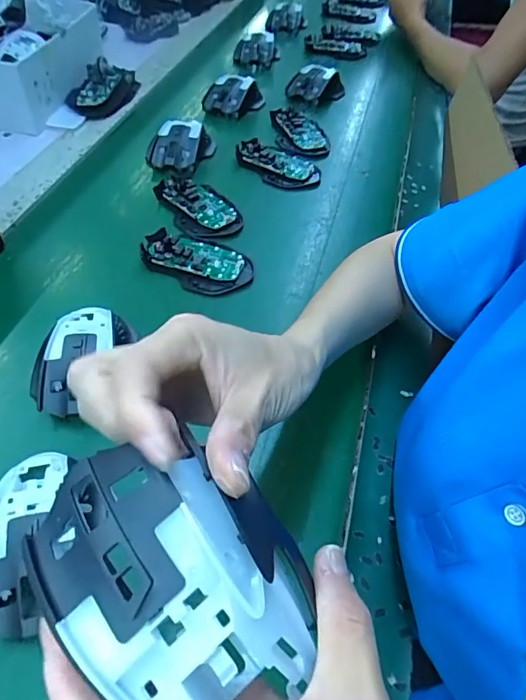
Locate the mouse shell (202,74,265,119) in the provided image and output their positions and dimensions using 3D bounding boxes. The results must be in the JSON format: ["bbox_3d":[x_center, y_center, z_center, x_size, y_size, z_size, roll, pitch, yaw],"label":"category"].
[{"bbox_3d":[-0.040,-0.382,0.709,0.064,0.037,0.097,35,57,22],"label":"mouse shell"}]

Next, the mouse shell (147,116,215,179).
[{"bbox_3d":[-0.106,-0.262,0.605,0.066,0.039,0.095,17,52,10],"label":"mouse shell"}]

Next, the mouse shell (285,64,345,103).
[{"bbox_3d":[0.083,-0.421,0.750,0.090,0.037,0.065,-31,59,-26],"label":"mouse shell"}]

